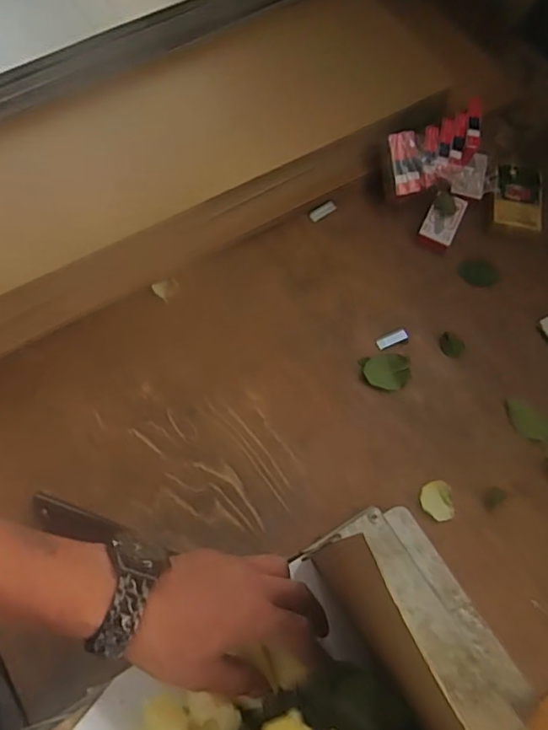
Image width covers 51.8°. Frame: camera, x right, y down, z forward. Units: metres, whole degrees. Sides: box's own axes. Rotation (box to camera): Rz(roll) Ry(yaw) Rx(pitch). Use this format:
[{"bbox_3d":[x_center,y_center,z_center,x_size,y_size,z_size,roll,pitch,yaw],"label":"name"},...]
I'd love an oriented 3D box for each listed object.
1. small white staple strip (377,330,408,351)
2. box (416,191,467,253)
[{"bbox_3d":[0.127,-0.028,0.603,0.037,0.004,0.012,-24,73,-11],"label":"small white staple strip"},{"bbox_3d":[0.196,-0.168,0.657,0.039,0.010,0.074,25,69,7],"label":"box"}]

